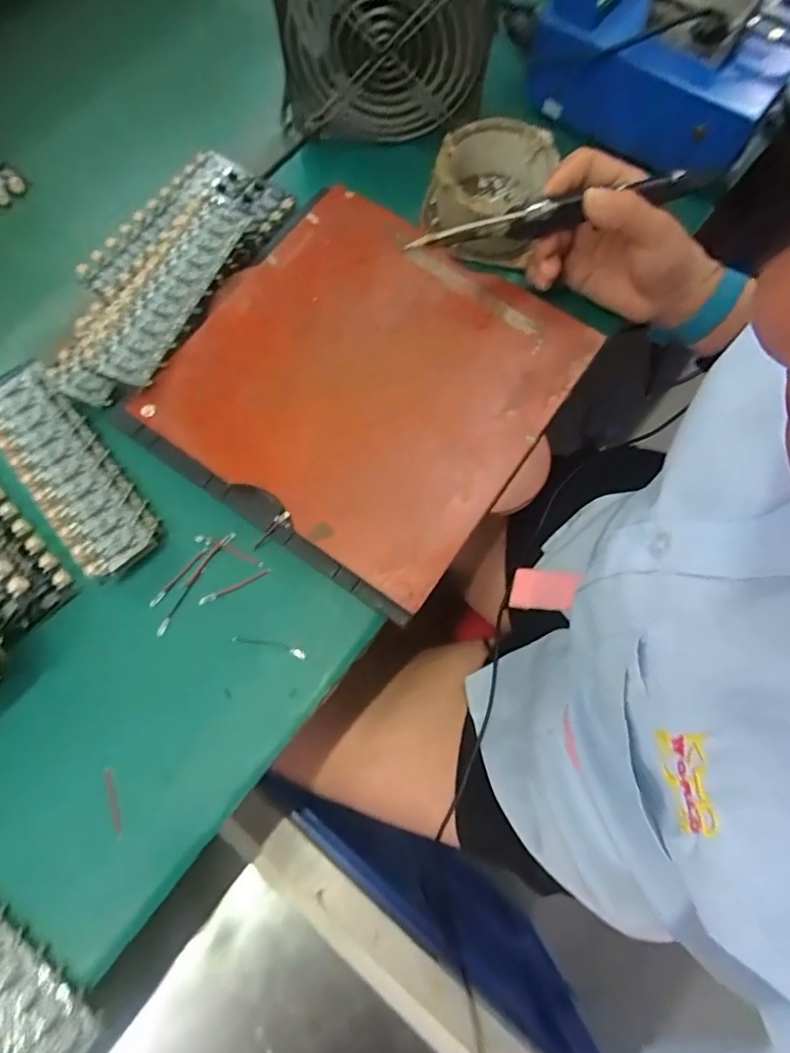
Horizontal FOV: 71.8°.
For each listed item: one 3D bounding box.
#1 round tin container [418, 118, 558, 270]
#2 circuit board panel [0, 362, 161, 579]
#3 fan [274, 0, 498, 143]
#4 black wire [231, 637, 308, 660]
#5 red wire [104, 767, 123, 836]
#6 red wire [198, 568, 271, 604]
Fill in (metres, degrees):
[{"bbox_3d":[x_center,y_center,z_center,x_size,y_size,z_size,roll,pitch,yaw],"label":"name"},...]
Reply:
[{"bbox_3d":[0.069,-0.258,0.421,0.089,0.056,0.091,-1,72,2],"label":"round tin container"},{"bbox_3d":[-0.224,-0.042,0.371,0.055,0.020,0.171,-37,74,-9],"label":"circuit board panel"},{"bbox_3d":[-0.009,-0.361,0.394,0.159,0.156,0.051,1,72,3],"label":"fan"},{"bbox_3d":[-0.080,0.076,0.346,0.049,0.005,0.006,13,73,6],"label":"black wire"},{"bbox_3d":[-0.171,0.166,0.330,0.005,0.004,0.039,-18,72,-4],"label":"red wire"},{"bbox_3d":[-0.104,0.039,0.355,0.049,0.004,0.005,-24,73,-5],"label":"red wire"}]

